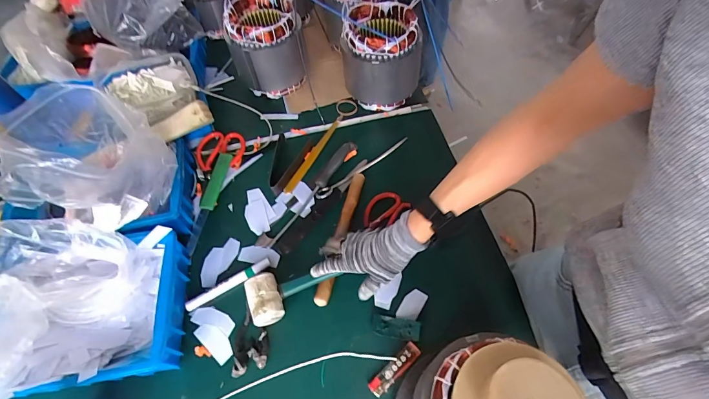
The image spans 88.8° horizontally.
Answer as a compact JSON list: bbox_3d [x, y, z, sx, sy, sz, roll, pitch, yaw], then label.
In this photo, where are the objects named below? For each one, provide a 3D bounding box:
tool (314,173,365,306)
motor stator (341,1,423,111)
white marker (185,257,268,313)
[{"bbox_3d":[-0.023,0.054,0.619,0.026,0.022,0.253,11,59,10],"label":"tool"},{"bbox_3d":[0.049,-0.287,0.741,0.139,0.164,0.139,-1,59,1],"label":"motor stator"},{"bbox_3d":[-0.203,0.137,0.588,0.142,0.011,0.017,-27,60,-13],"label":"white marker"}]

